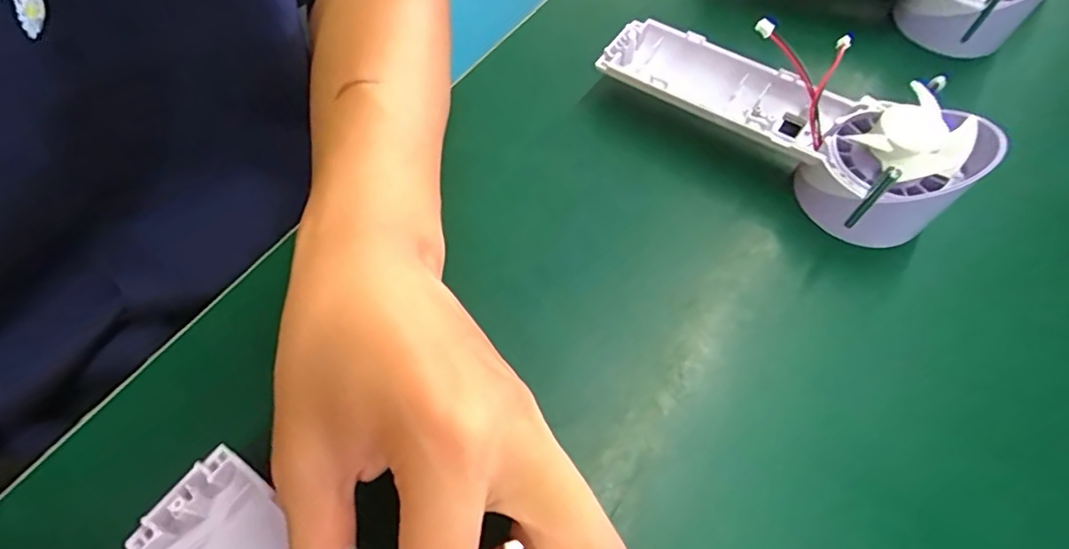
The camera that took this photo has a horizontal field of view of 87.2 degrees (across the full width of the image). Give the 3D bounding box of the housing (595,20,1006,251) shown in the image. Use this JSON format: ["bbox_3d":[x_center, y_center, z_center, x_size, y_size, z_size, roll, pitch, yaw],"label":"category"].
[{"bbox_3d":[0.117,-0.078,0.280,0.177,0.063,0.059,35,67,17],"label":"housing"}]

